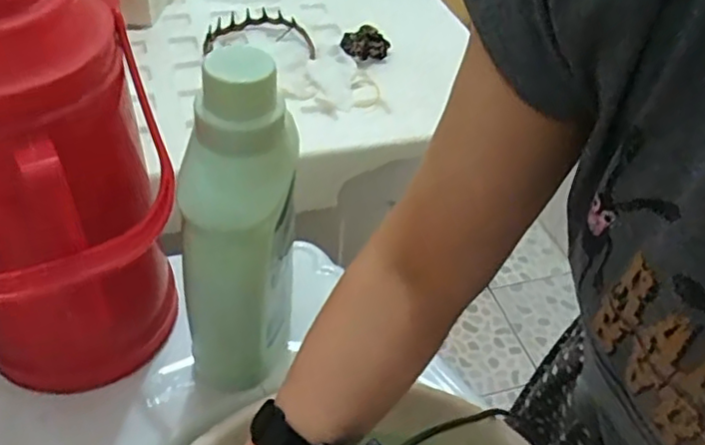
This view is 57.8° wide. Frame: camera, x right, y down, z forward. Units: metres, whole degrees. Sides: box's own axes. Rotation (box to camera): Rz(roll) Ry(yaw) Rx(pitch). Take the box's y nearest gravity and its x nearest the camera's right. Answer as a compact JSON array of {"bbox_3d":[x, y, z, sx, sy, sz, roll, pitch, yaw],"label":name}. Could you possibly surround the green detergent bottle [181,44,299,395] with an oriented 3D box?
[{"bbox_3d":[-0.082,0.008,0.464,0.077,0.252,0.086,5,45,-1],"label":"green detergent bottle"}]

